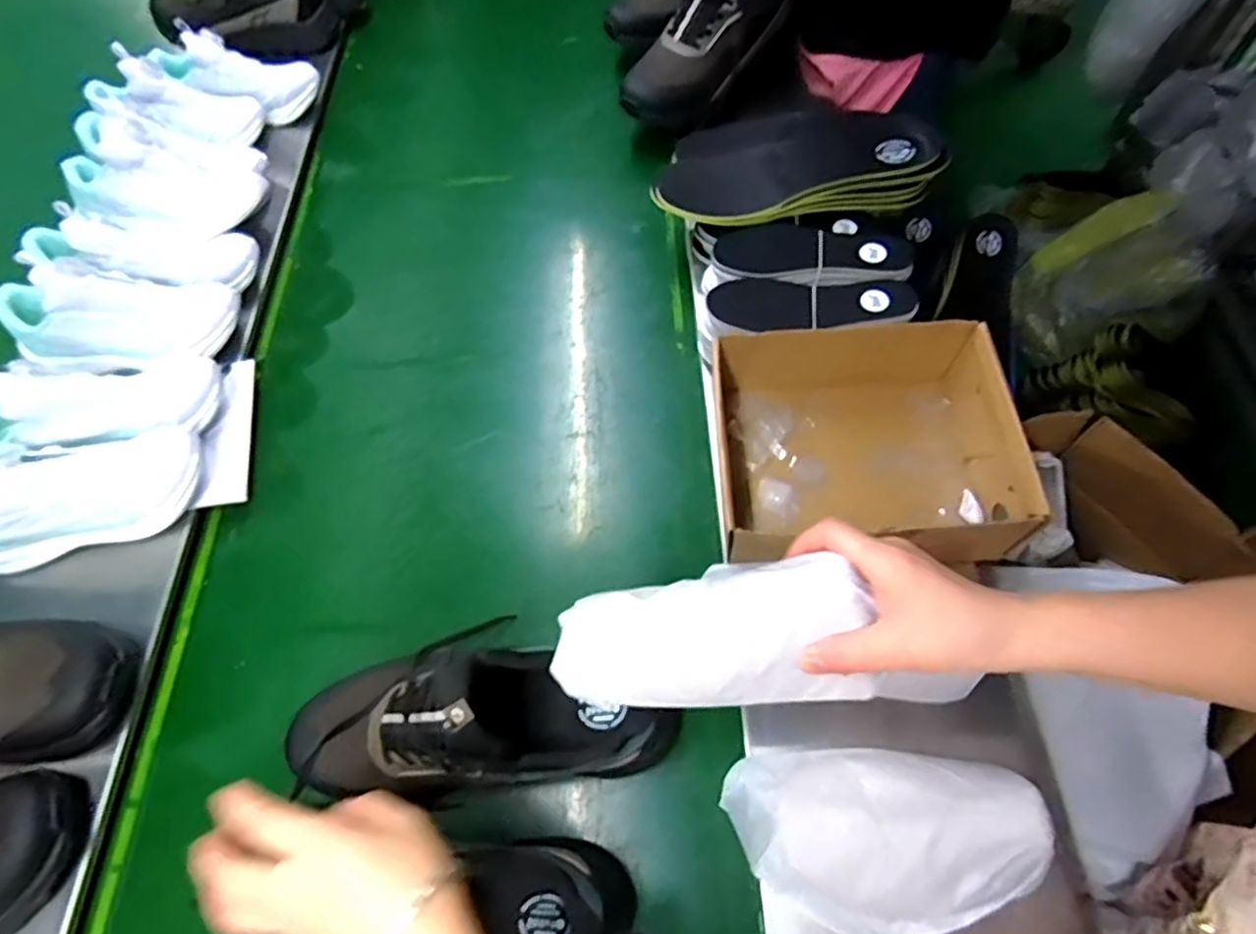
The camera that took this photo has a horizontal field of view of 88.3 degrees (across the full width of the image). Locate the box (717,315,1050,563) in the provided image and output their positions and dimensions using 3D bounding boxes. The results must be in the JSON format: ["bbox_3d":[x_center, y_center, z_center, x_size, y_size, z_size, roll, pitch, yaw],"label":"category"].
[{"bbox_3d":[0.220,-0.019,0.632,0.266,0.099,0.226,-4,62,2],"label":"box"}]

